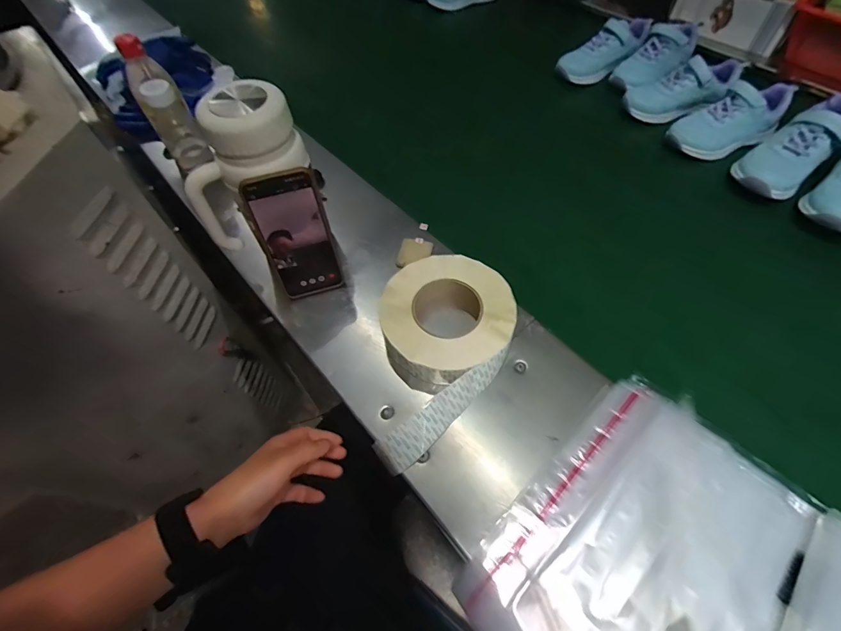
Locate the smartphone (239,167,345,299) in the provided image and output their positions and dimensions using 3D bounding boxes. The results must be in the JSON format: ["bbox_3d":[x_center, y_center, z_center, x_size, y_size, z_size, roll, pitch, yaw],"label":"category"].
[{"bbox_3d":[-0.144,-0.088,0.463,0.079,0.162,0.010,-19,49,-12],"label":"smartphone"}]

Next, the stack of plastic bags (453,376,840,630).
[{"bbox_3d":[0.273,0.269,0.296,0.303,0.035,0.420,-39,65,-20],"label":"stack of plastic bags"}]

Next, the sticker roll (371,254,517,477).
[{"bbox_3d":[0.025,0.041,0.444,0.147,0.049,0.245,6,59,6],"label":"sticker roll"}]

